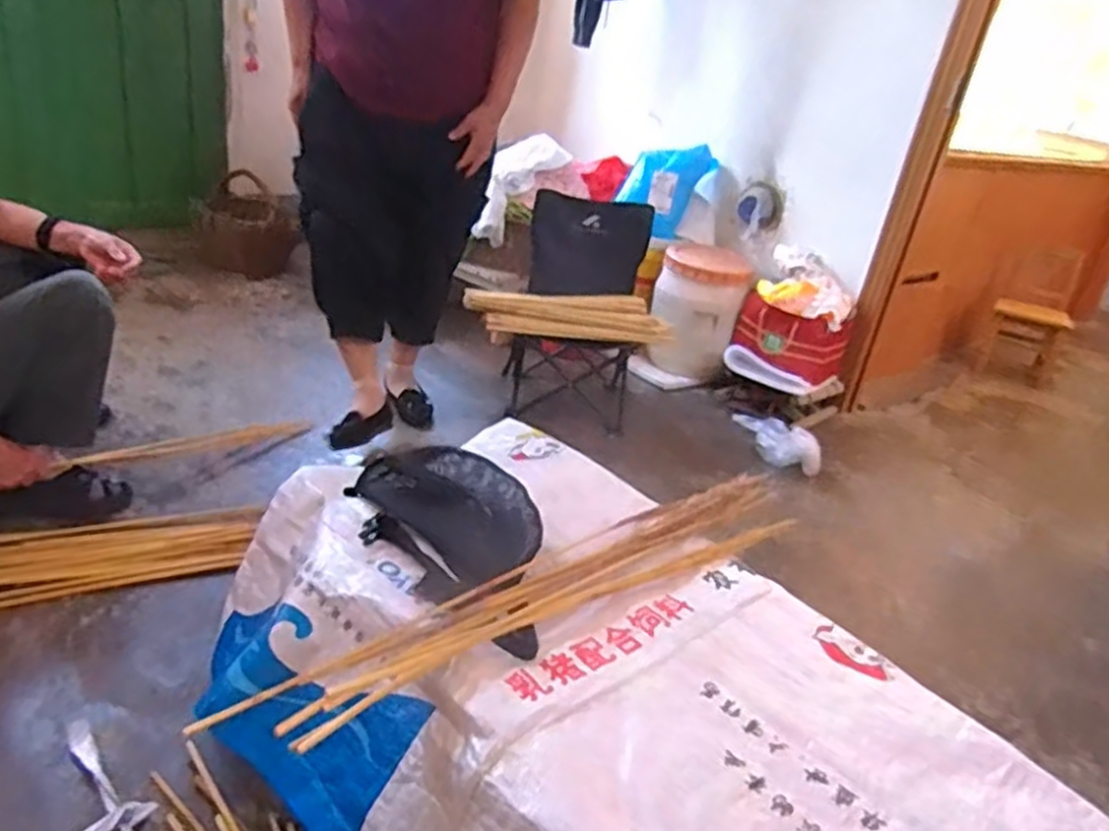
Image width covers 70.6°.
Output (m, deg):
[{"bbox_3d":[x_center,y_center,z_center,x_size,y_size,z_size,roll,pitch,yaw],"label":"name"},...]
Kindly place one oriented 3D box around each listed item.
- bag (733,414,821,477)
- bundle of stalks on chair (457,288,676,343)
[{"bbox_3d":[0.530,0.061,1.878,0.227,0.076,0.090,19,27,20],"label":"bag"},{"bbox_3d":[0.038,-0.259,1.981,0.519,0.094,0.173,2,26,-14],"label":"bundle of stalks on chair"}]

